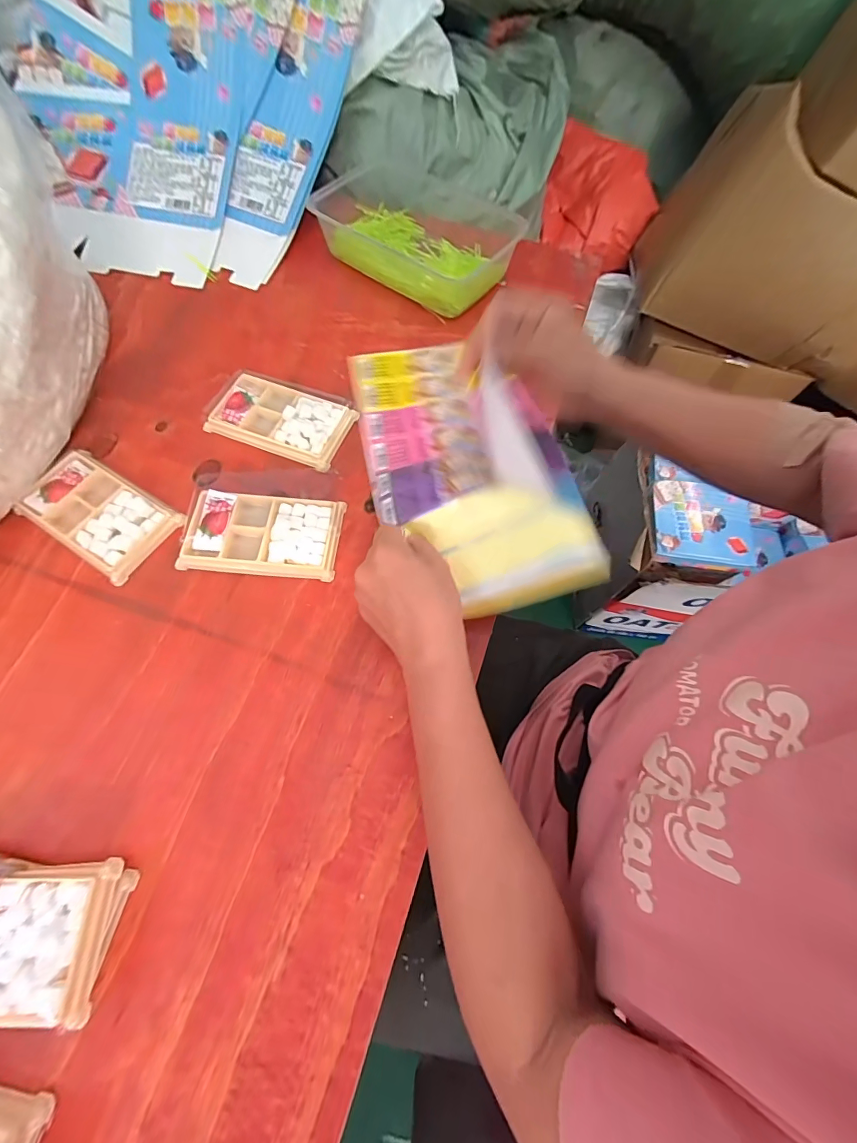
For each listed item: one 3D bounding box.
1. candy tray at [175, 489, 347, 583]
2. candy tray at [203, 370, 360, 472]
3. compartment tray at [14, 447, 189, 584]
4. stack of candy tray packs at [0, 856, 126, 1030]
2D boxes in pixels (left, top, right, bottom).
[{"bbox_3d":[-0.148,-0.036,0.376,0.133,0.013,0.077,6,68,0],"label":"candy tray"},{"bbox_3d":[-0.149,-0.159,0.425,0.136,0.015,0.080,21,68,6],"label":"candy tray"},{"bbox_3d":[-0.300,-0.054,0.378,0.131,0.011,0.078,31,70,9],"label":"compartment tray"},{"bbox_3d":[-0.264,0.223,0.252,0.130,0.033,0.074,0,68,-3],"label":"stack of candy tray packs"}]

